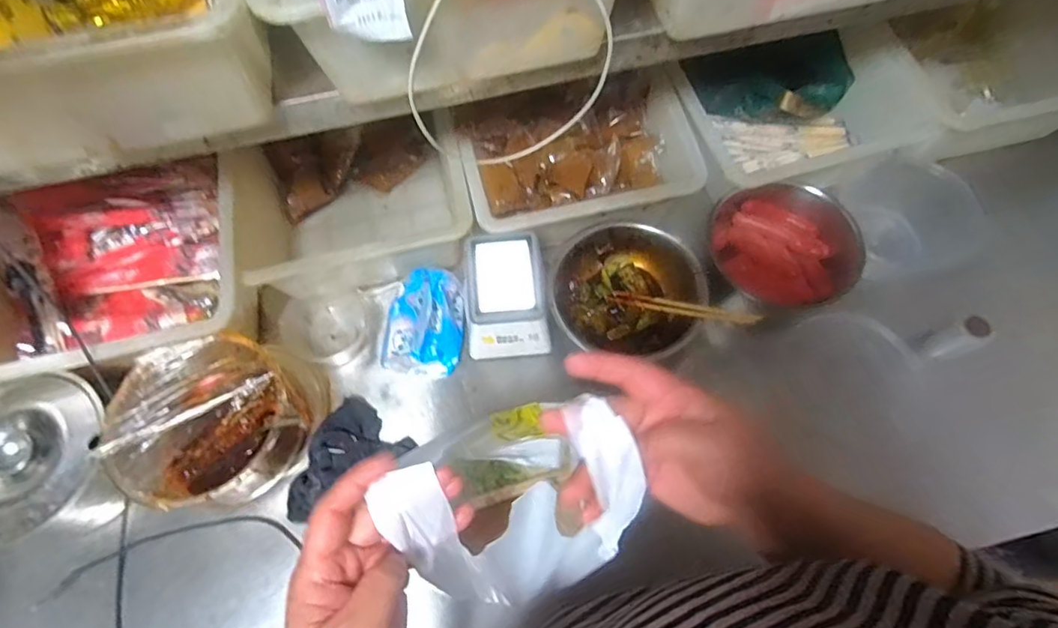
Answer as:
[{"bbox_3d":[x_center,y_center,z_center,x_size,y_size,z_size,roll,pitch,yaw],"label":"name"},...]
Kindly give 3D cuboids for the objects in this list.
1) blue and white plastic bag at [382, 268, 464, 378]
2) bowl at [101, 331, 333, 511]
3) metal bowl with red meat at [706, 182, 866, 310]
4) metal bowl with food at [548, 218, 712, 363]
[{"bbox_3d":[-0.130,0.009,0.661,0.096,0.056,0.125,4,66,3],"label":"blue and white plastic bag"},{"bbox_3d":[-0.334,0.118,0.598,0.179,0.107,0.173,-1,66,1],"label":"bowl"},{"bbox_3d":[0.309,-0.082,0.665,0.143,0.070,0.160,-13,67,-4],"label":"metal bowl with red meat"},{"bbox_3d":[0.115,-0.029,0.672,0.180,0.080,0.156,-4,66,0],"label":"metal bowl with food"}]

